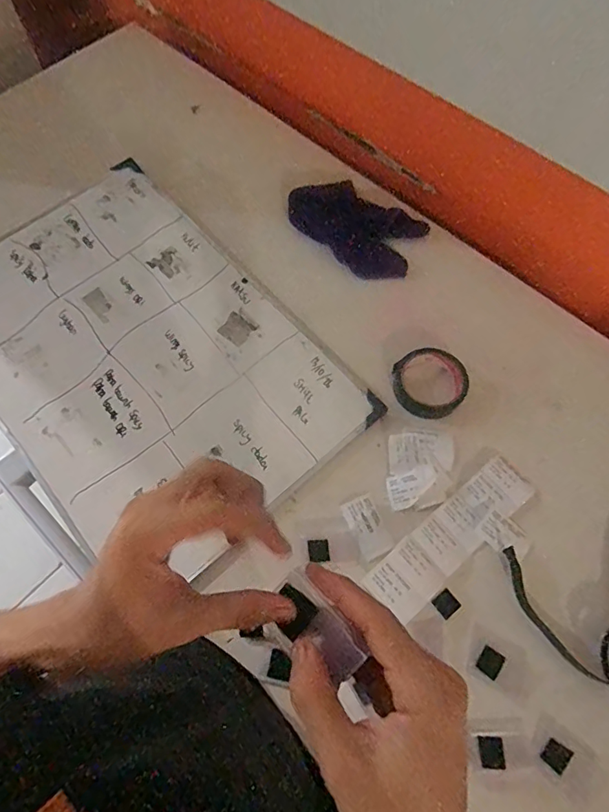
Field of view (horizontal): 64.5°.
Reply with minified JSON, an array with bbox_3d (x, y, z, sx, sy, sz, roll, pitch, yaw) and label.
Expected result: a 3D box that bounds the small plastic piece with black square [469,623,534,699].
[{"bbox_3d":[0.219,0.285,0.536,0.069,0.004,0.053,21,64,6],"label":"small plastic piece with black square"}]

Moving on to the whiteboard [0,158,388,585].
[{"bbox_3d":[-0.232,-0.076,0.678,0.391,0.012,0.582,-40,74,-14],"label":"whiteboard"}]

